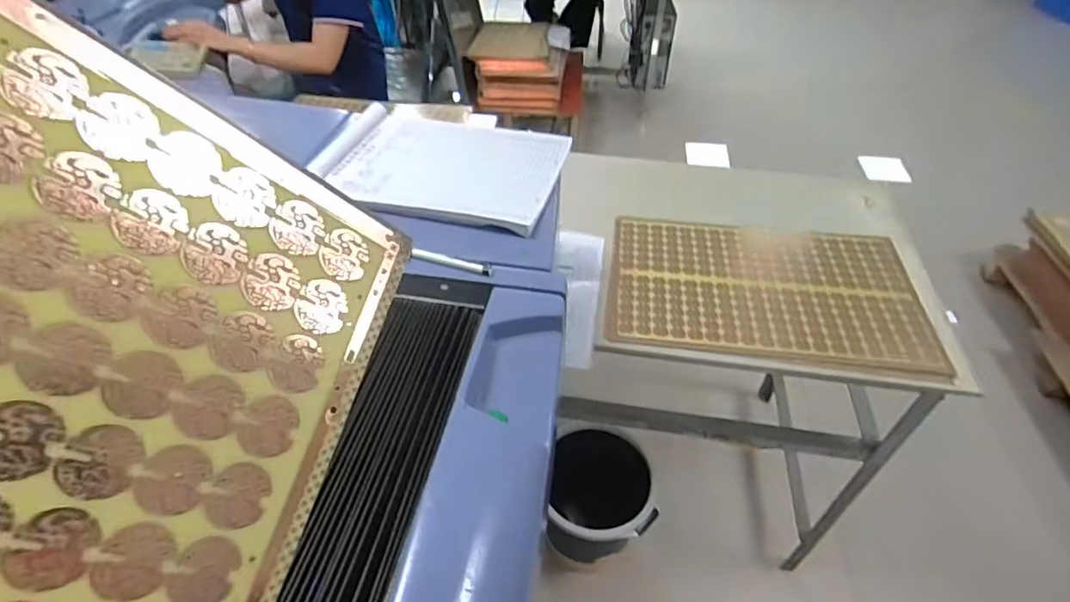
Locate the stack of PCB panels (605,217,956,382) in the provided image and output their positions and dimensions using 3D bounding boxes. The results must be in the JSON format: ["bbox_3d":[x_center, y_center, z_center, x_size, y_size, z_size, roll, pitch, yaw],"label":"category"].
[{"bbox_3d":[0.367,-0.020,0.896,0.483,0.025,0.302,7,47,9],"label":"stack of PCB panels"}]

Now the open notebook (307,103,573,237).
[{"bbox_3d":[-0.122,-0.185,0.733,0.307,0.018,0.231,13,46,11],"label":"open notebook"}]

